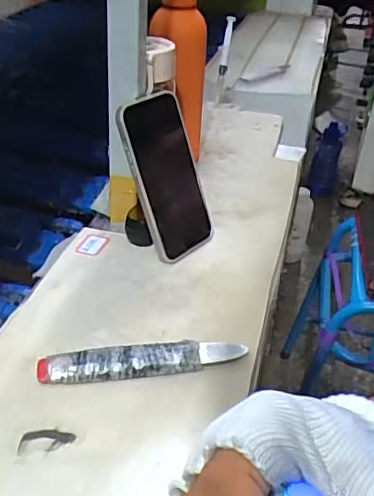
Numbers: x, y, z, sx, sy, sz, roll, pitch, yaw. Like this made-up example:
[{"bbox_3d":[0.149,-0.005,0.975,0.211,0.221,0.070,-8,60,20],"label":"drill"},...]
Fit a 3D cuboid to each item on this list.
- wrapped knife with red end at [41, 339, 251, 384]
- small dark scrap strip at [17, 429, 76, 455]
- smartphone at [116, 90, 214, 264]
[{"bbox_3d":[-0.035,0.089,0.456,0.163,0.018,0.029,-1,35,-7],"label":"wrapped knife with red end"},{"bbox_3d":[-0.099,0.135,0.401,0.038,0.004,0.018,-1,35,-8],"label":"small dark scrap strip"},{"bbox_3d":[-0.018,-0.073,0.574,0.015,0.158,0.088,2,29,46],"label":"smartphone"}]

